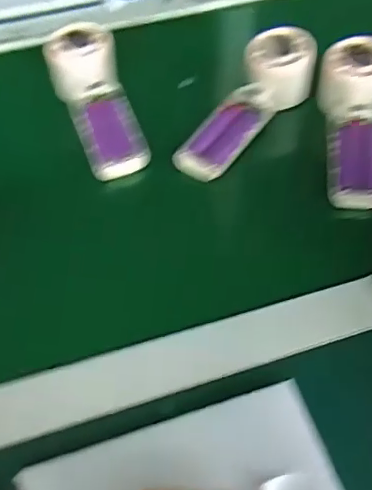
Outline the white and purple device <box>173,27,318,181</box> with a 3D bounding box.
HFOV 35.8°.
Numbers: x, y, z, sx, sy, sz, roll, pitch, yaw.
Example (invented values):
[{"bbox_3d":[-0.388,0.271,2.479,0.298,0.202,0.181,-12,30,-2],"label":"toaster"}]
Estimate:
[{"bbox_3d":[0.056,-0.124,0.536,0.053,0.056,0.167,34,76,25],"label":"white and purple device"}]

